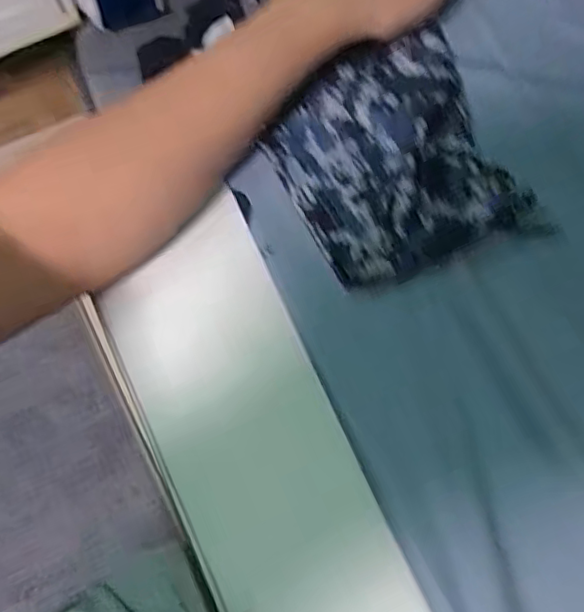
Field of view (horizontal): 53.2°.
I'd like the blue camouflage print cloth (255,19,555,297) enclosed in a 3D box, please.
[{"bbox_3d":[0.063,-0.100,0.380,0.136,0.036,0.167,-20,68,-6],"label":"blue camouflage print cloth"}]

